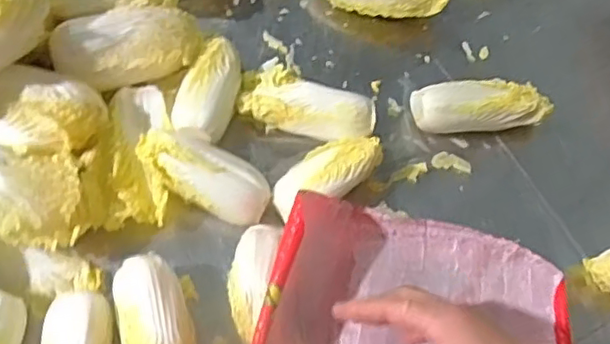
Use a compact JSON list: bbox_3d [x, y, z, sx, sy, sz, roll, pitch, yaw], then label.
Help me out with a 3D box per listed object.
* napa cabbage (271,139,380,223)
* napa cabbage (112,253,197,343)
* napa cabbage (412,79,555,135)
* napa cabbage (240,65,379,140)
[{"bbox_3d":[0.020,0.005,0.528,0.109,0.047,0.050,-39,75,-17],"label":"napa cabbage"},{"bbox_3d":[-0.113,0.118,0.465,0.056,0.052,0.105,-16,69,-10],"label":"napa cabbage"},{"bbox_3d":[0.160,-0.056,0.565,0.121,0.044,0.043,-5,66,-5],"label":"napa cabbage"},{"bbox_3d":[0.002,-0.064,0.557,0.122,0.045,0.061,13,65,3],"label":"napa cabbage"}]

